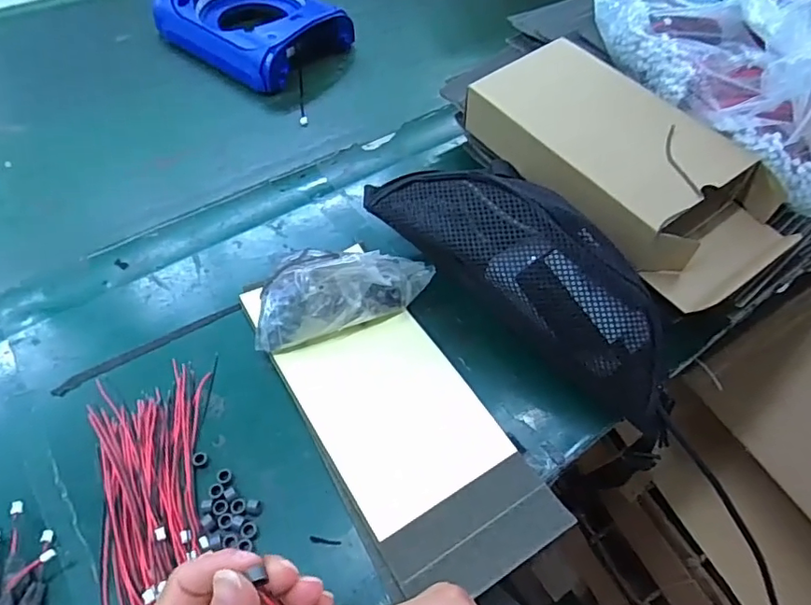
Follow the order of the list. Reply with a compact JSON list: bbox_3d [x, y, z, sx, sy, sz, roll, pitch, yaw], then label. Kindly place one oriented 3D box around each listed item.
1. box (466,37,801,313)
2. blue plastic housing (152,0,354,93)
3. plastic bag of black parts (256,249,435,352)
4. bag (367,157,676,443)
[{"bbox_3d":[0.195,-0.131,0.502,0.139,0.075,0.301,-31,64,-24],"label":"box"},{"bbox_3d":[-0.203,-0.375,0.720,0.220,0.061,0.155,34,59,17],"label":"blue plastic housing"},{"bbox_3d":[-0.059,-0.020,0.459,0.145,0.081,0.068,-17,59,-16],"label":"plastic bag of black parts"},{"bbox_3d":[0.103,-0.022,0.450,0.292,0.113,0.088,36,60,18],"label":"bag"}]

